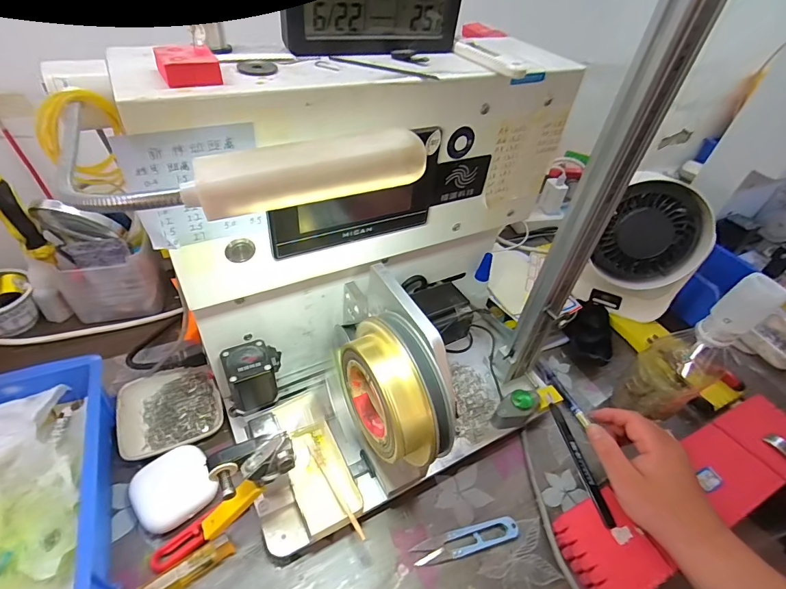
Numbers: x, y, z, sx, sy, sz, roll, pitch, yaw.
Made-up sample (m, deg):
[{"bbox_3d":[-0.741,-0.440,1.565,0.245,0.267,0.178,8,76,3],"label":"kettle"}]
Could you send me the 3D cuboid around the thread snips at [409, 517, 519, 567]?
[{"bbox_3d":[0.069,0.231,0.383,0.101,0.008,0.022,-8,46,-16],"label":"thread snips"}]

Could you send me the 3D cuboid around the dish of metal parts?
[{"bbox_3d":[-0.239,0.124,0.441,0.097,0.021,0.088,-12,47,-20],"label":"dish of metal parts"}]

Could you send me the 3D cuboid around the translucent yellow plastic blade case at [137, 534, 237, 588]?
[{"bbox_3d":[-0.176,0.236,0.346,0.077,0.006,0.019,-25,72,-26],"label":"translucent yellow plastic blade case"}]

